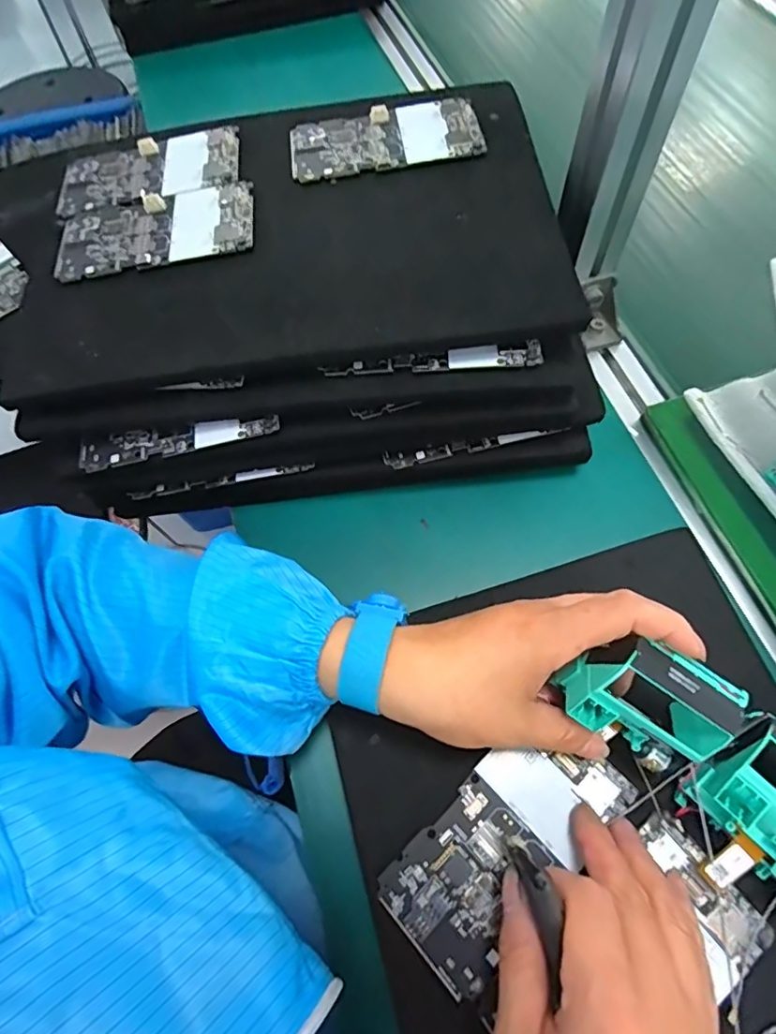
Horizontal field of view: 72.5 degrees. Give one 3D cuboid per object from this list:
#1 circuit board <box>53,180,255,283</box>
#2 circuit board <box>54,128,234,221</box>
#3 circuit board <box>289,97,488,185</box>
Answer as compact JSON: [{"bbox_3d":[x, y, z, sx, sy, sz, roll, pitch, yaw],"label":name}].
[{"bbox_3d":[-0.153,-0.190,0.347,0.128,0.004,0.065,-10,67,-1],"label":"circuit board"},{"bbox_3d":[-0.168,-0.247,0.377,0.125,0.007,0.067,-12,68,-2],"label":"circuit board"},{"bbox_3d":[-0.002,-0.263,0.368,0.129,0.005,0.063,-9,67,0],"label":"circuit board"}]

